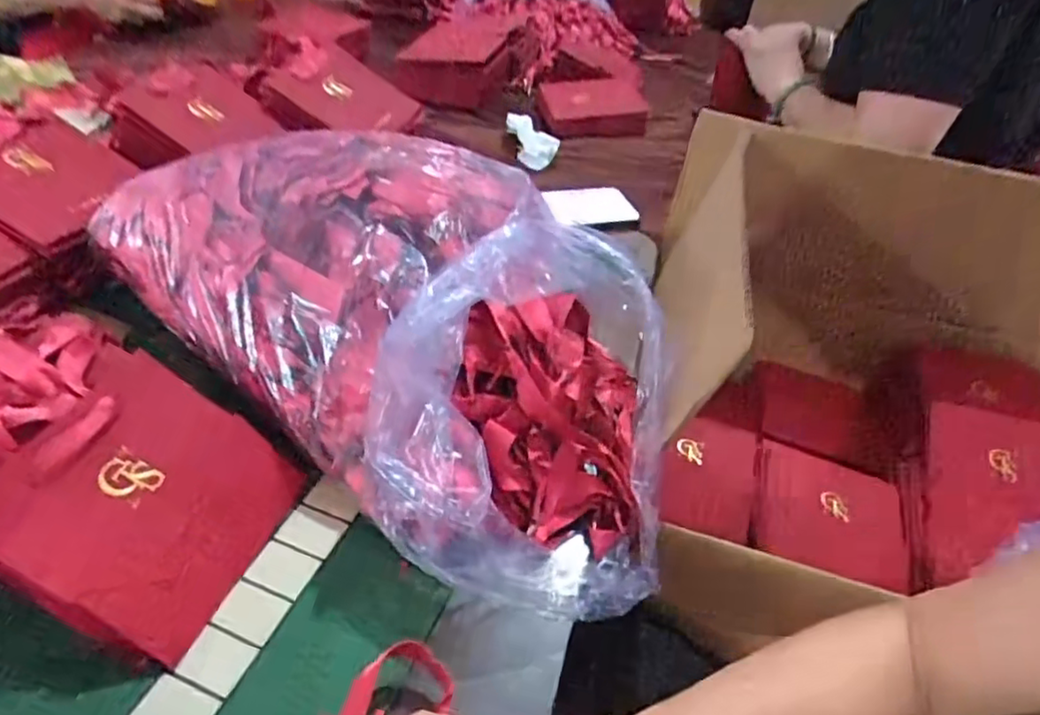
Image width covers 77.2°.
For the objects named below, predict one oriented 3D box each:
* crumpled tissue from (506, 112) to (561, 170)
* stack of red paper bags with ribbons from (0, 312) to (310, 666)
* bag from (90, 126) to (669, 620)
[{"bbox_3d":[0.015,-0.296,0.895,0.044,0.047,0.076,-20,48,-29],"label":"crumpled tissue"},{"bbox_3d":[-0.295,0.058,0.414,0.272,0.098,0.154,19,42,13],"label":"stack of red paper bags with ribbons"},{"bbox_3d":[-0.082,-0.043,0.515,0.493,0.154,0.269,35,47,28],"label":"bag"}]

